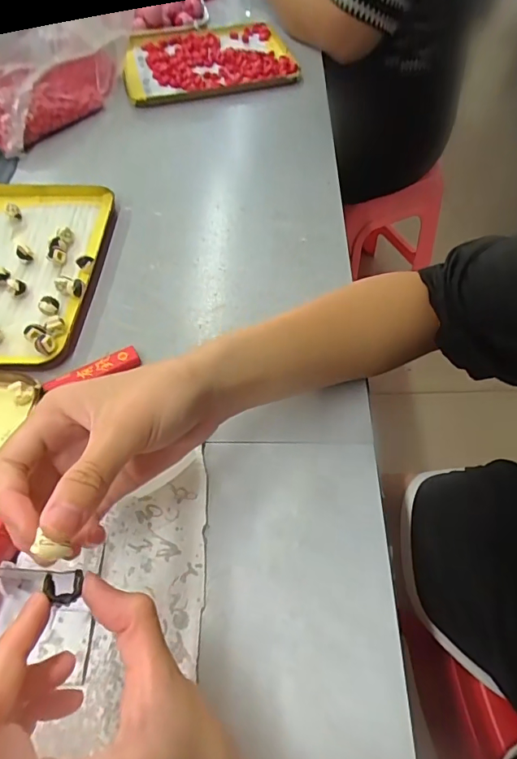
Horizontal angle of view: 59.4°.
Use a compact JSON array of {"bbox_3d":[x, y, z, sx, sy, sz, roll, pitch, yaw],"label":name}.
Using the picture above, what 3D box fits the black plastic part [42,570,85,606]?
[{"bbox_3d":[-0.080,0.086,0.187,0.014,0.007,0.013,0,55,0],"label":"black plastic part"}]

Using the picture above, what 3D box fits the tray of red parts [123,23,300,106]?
[{"bbox_3d":[-0.080,-0.484,0.687,0.241,0.027,0.218,-11,56,-8],"label":"tray of red parts"}]

